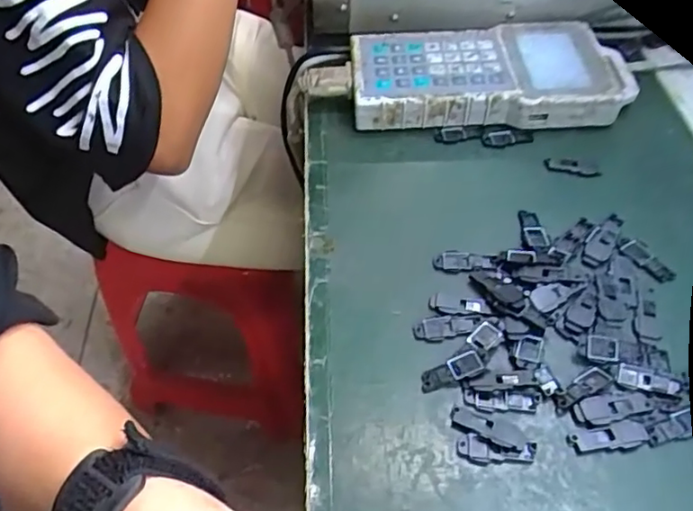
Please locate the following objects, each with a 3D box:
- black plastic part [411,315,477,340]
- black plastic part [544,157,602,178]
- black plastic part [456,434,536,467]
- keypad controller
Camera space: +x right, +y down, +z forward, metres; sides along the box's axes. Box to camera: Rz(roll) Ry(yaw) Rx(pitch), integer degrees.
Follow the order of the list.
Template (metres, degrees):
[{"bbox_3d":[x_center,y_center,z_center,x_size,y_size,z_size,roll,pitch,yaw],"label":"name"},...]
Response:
[{"bbox_3d":[0.059,0.043,0.365,0.038,0.004,0.014,-5,52,-3],"label":"black plastic part"},{"bbox_3d":[0.167,-0.066,0.448,0.040,0.004,0.015,8,51,9],"label":"black plastic part"},{"bbox_3d":[0.078,0.103,0.317,0.040,0.004,0.015,7,52,7],"label":"black plastic part"},{"bbox_3d":[0.117,-0.147,0.499,0.223,0.038,0.107,-2,52,-1],"label":"keypad controller"}]

